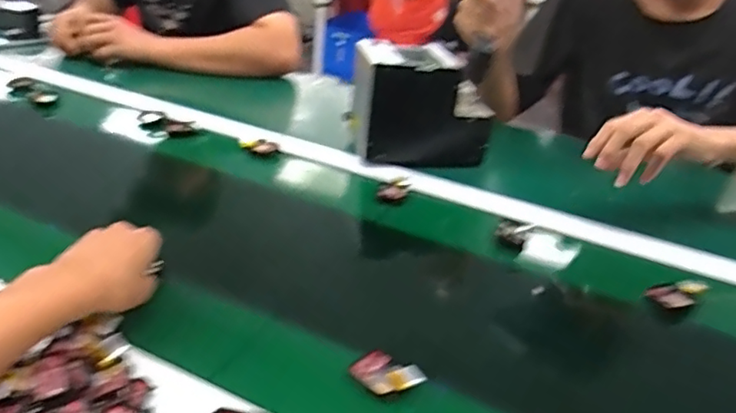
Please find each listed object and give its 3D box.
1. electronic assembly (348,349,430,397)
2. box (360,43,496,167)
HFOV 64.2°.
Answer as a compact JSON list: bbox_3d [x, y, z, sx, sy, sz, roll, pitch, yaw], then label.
[{"bbox_3d":[0.015,0.137,0.475,0.055,0.021,0.031,22,33,28],"label":"electronic assembly"},{"bbox_3d":[0.074,-0.143,0.836,0.186,0.146,0.114,2,29,-5],"label":"box"}]

